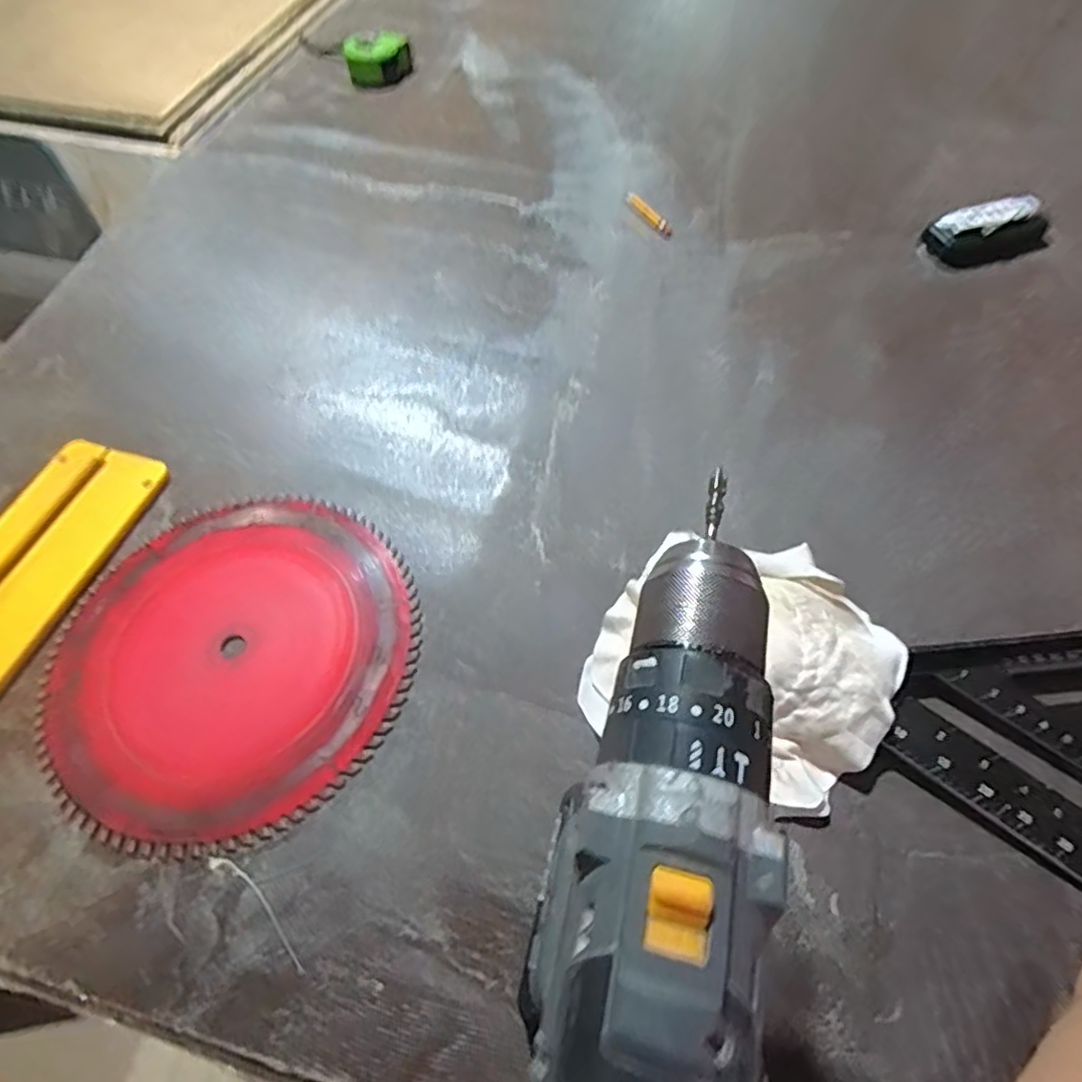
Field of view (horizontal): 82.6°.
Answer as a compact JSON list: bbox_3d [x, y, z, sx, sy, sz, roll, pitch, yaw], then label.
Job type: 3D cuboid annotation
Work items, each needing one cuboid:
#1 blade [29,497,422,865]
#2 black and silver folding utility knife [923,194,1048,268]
[{"bbox_3d":[-0.201,0.071,0.405,0.228,0.006,0.231,-1,59,2],"label":"blade"},{"bbox_3d":[0.419,-0.286,0.574,0.098,0.031,0.048,-12,59,-5],"label":"black and silver folding utility knife"}]

